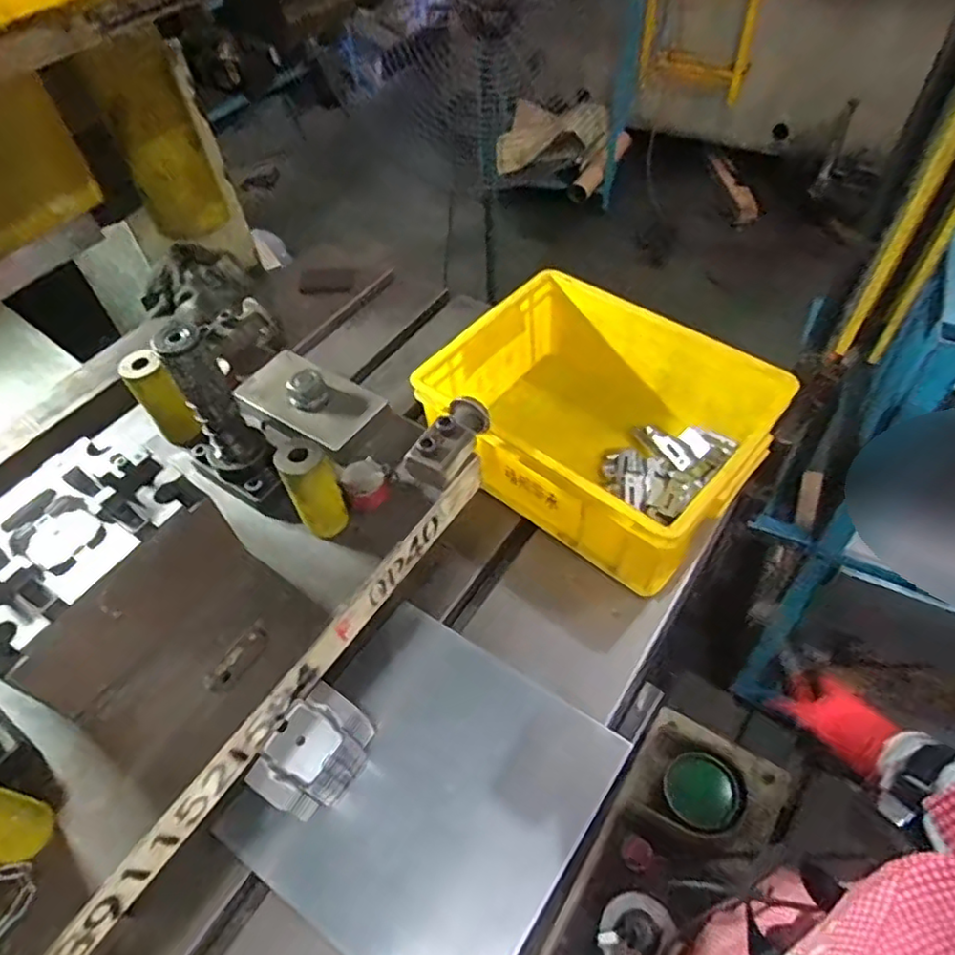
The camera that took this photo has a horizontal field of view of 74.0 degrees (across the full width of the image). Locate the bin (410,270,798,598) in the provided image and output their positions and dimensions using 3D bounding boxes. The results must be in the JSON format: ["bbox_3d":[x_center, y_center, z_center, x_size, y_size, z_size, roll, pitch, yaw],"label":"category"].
[{"bbox_3d":[0.140,-0.063,0.733,0.346,0.137,0.268,34,62,27],"label":"bin"}]

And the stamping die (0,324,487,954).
[{"bbox_3d":[-0.284,0.077,0.489,0.287,0.202,0.632,26,58,23],"label":"stamping die"}]

